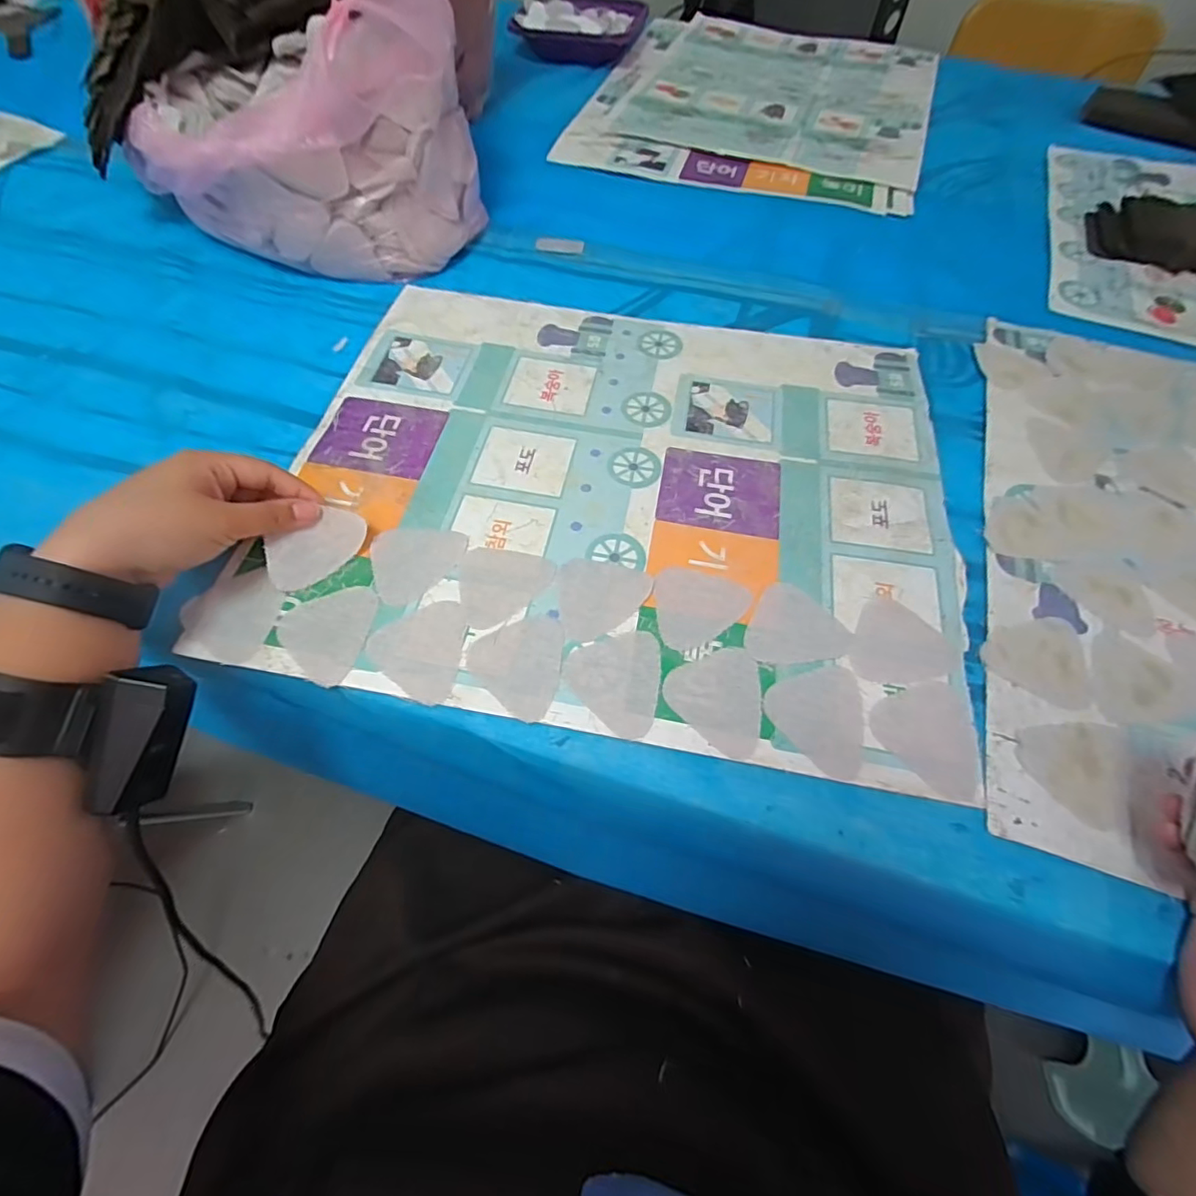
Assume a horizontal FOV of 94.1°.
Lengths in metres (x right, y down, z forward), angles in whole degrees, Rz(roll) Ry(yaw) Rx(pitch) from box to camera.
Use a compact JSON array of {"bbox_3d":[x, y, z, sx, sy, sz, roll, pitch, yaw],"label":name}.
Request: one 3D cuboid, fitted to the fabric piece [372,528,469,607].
[{"bbox_3d":[-0.119,-0.022,0.363,0.059,0.004,0.059,1,61,-1],"label":"fabric piece"}]

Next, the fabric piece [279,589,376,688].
[{"bbox_3d":[-0.166,0.020,0.337,0.053,0.004,0.064,6,61,2],"label":"fabric piece"}]

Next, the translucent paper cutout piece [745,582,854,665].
[{"bbox_3d":[0.127,0.020,0.350,0.062,0.004,0.057,16,62,7],"label":"translucent paper cutout piece"}]

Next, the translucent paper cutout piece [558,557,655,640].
[{"bbox_3d":[0.002,0.002,0.354,0.057,0.004,0.060,1,61,-1],"label":"translucent paper cutout piece"}]

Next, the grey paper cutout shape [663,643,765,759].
[{"bbox_3d":[0.068,0.057,0.324,0.055,0.004,0.065,10,62,4],"label":"grey paper cutout shape"}]

